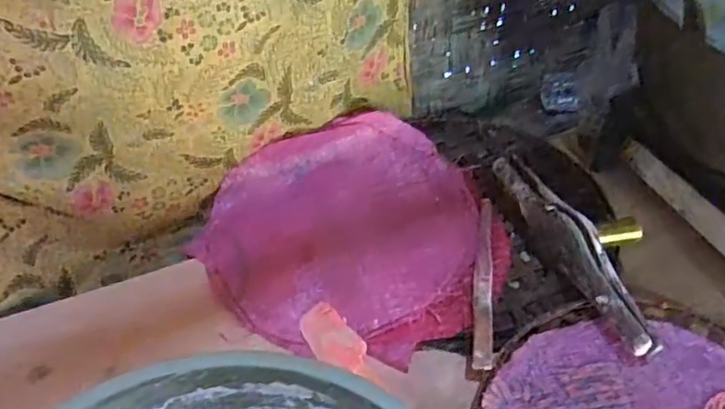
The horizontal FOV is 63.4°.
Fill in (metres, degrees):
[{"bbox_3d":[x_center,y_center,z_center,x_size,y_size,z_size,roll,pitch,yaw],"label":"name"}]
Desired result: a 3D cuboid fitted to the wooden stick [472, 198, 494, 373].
[{"bbox_3d":[0.151,0.082,0.724,0.022,0.014,0.261,6,48,7],"label":"wooden stick"}]

